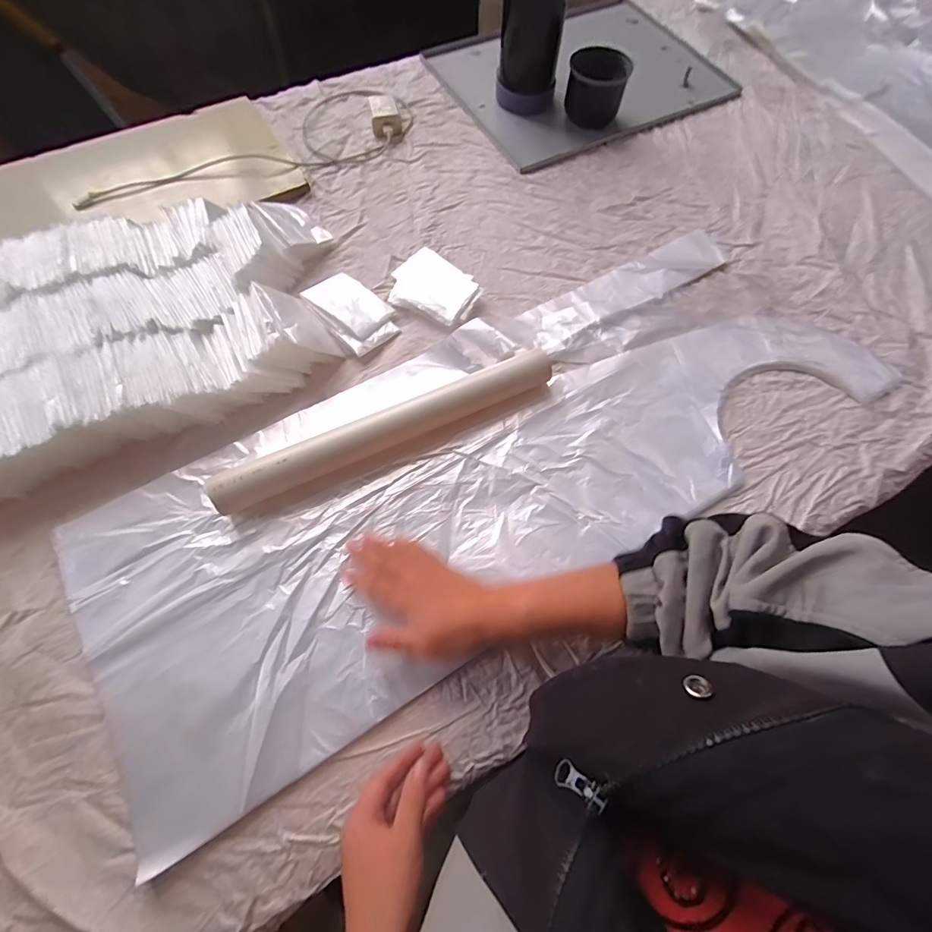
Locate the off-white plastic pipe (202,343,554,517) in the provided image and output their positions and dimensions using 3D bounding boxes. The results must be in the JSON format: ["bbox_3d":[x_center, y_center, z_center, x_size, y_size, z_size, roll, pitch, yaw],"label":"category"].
[{"bbox_3d":[-0.074,-0.040,0.457,0.354,0.042,0.045,-24,69,-11],"label":"off-white plastic pipe"}]

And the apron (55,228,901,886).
[{"bbox_3d":[0.037,-0.015,0.461,0.808,0.025,0.300,-29,70,-13],"label":"apron"}]

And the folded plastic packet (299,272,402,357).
[{"bbox_3d":[-0.136,-0.186,0.532,0.105,0.024,0.074,40,72,15],"label":"folded plastic packet"}]

